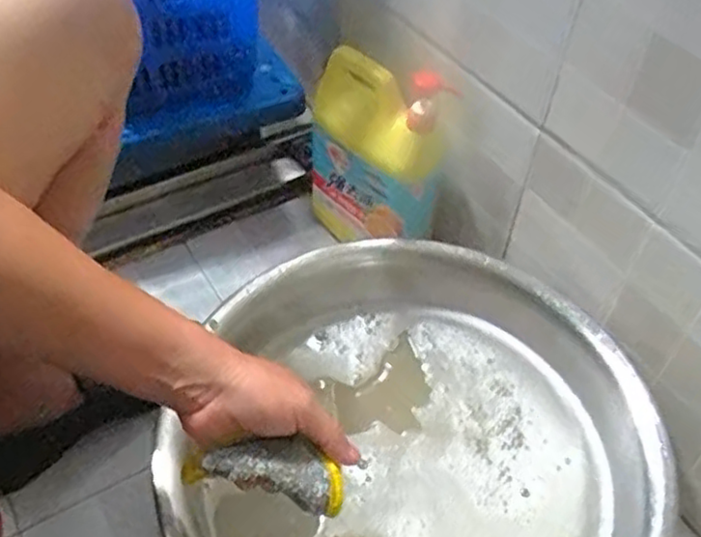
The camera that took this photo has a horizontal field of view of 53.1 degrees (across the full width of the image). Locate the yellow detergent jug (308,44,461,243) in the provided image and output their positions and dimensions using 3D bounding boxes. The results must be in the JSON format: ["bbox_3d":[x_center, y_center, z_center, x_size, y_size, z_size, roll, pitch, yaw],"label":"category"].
[{"bbox_3d":[0.040,-0.137,0.882,0.097,0.242,0.191,-36,60,-29],"label":"yellow detergent jug"}]

